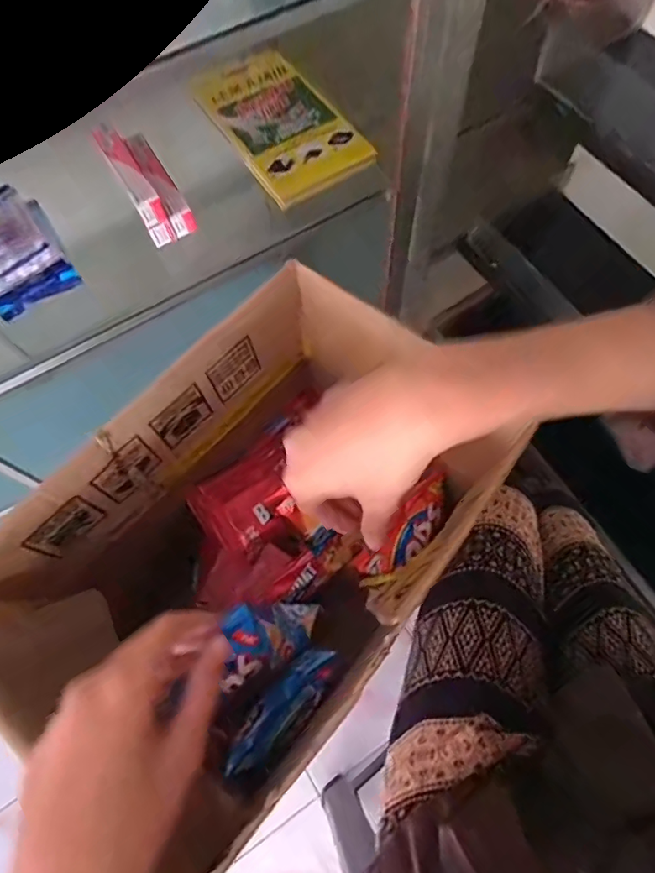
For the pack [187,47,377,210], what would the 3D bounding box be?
[{"bbox_3d":[-0.067,-0.427,0.648,0.148,0.018,0.275,-30,69,-11],"label":"pack"}]

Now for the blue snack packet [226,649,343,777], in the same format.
[{"bbox_3d":[-0.037,0.236,0.424,0.040,0.020,0.121,40,60,17],"label":"blue snack packet"}]

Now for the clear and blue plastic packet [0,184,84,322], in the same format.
[{"bbox_3d":[-0.370,-0.222,0.566,0.097,0.047,0.153,-32,69,-11],"label":"clear and blue plastic packet"}]

